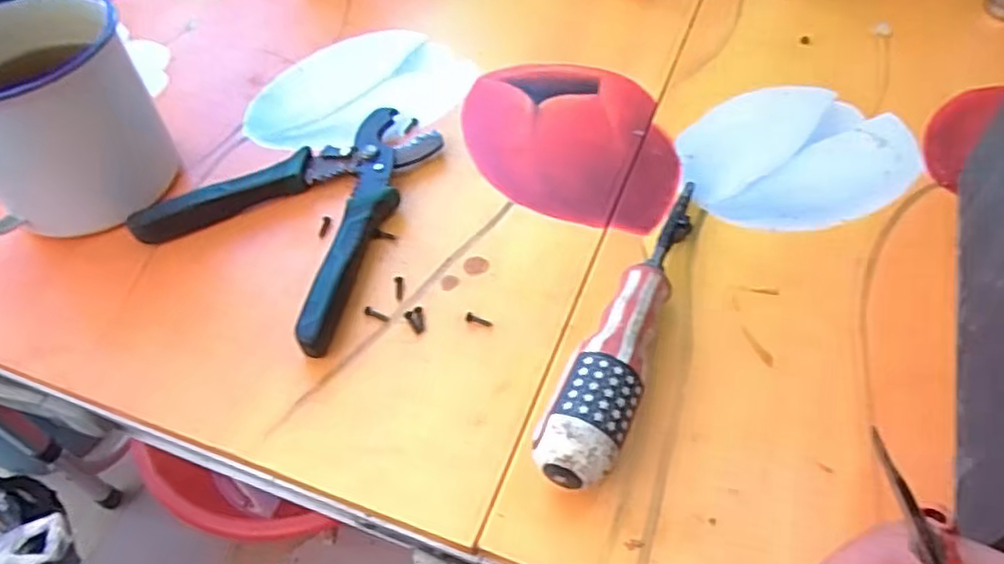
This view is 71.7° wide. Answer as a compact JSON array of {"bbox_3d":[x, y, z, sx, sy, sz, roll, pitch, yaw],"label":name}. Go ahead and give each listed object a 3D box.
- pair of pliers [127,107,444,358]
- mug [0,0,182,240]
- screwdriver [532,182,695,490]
[{"bbox_3d":[-0.097,-0.045,0.385,0.130,0.019,0.150,29,60,23],"label":"pair of pliers"},{"bbox_3d":[-0.245,-0.083,0.369,0.117,0.104,0.078,-32,58,-20],"label":"mug"},{"bbox_3d":[0.061,0.013,0.319,0.031,0.038,0.179,18,56,16],"label":"screwdriver"}]

